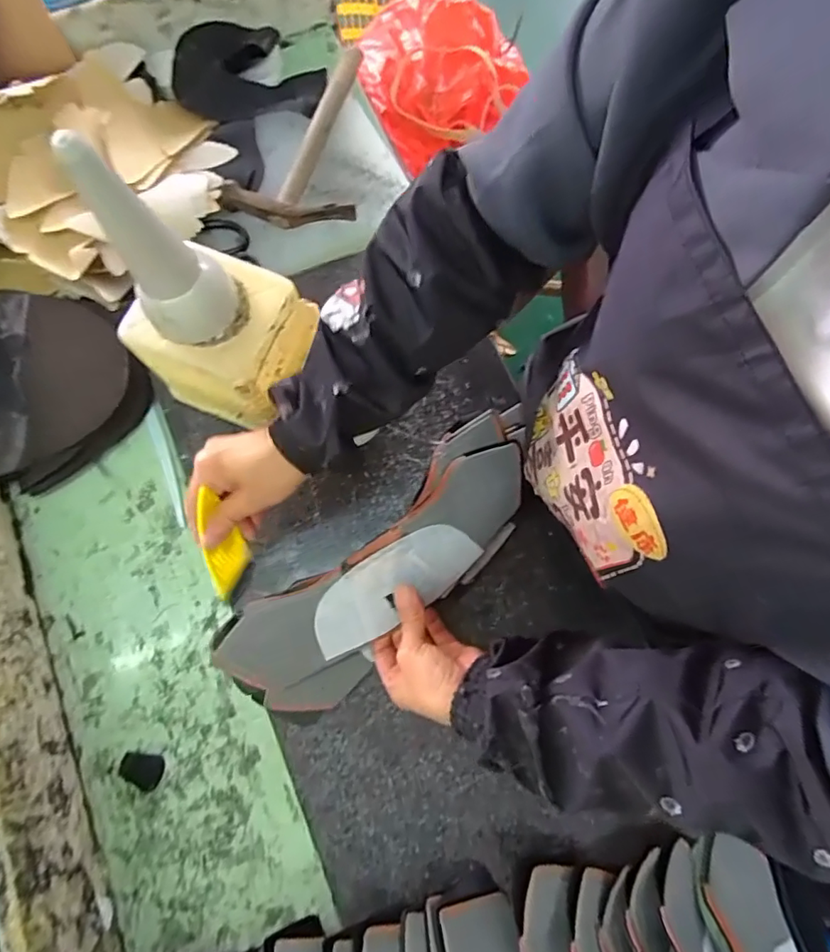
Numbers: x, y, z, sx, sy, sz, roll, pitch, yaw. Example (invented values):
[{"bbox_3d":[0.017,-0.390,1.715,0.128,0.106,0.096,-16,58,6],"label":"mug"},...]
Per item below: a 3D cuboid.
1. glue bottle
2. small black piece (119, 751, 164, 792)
[{"bbox_3d":[-0.167,-0.135,0.413,0.121,0.253,0.114,23,78,5],"label":"glue bottle"},{"bbox_3d":[-0.249,0.268,0.479,0.038,0.004,0.029,13,78,3],"label":"small black piece"}]

